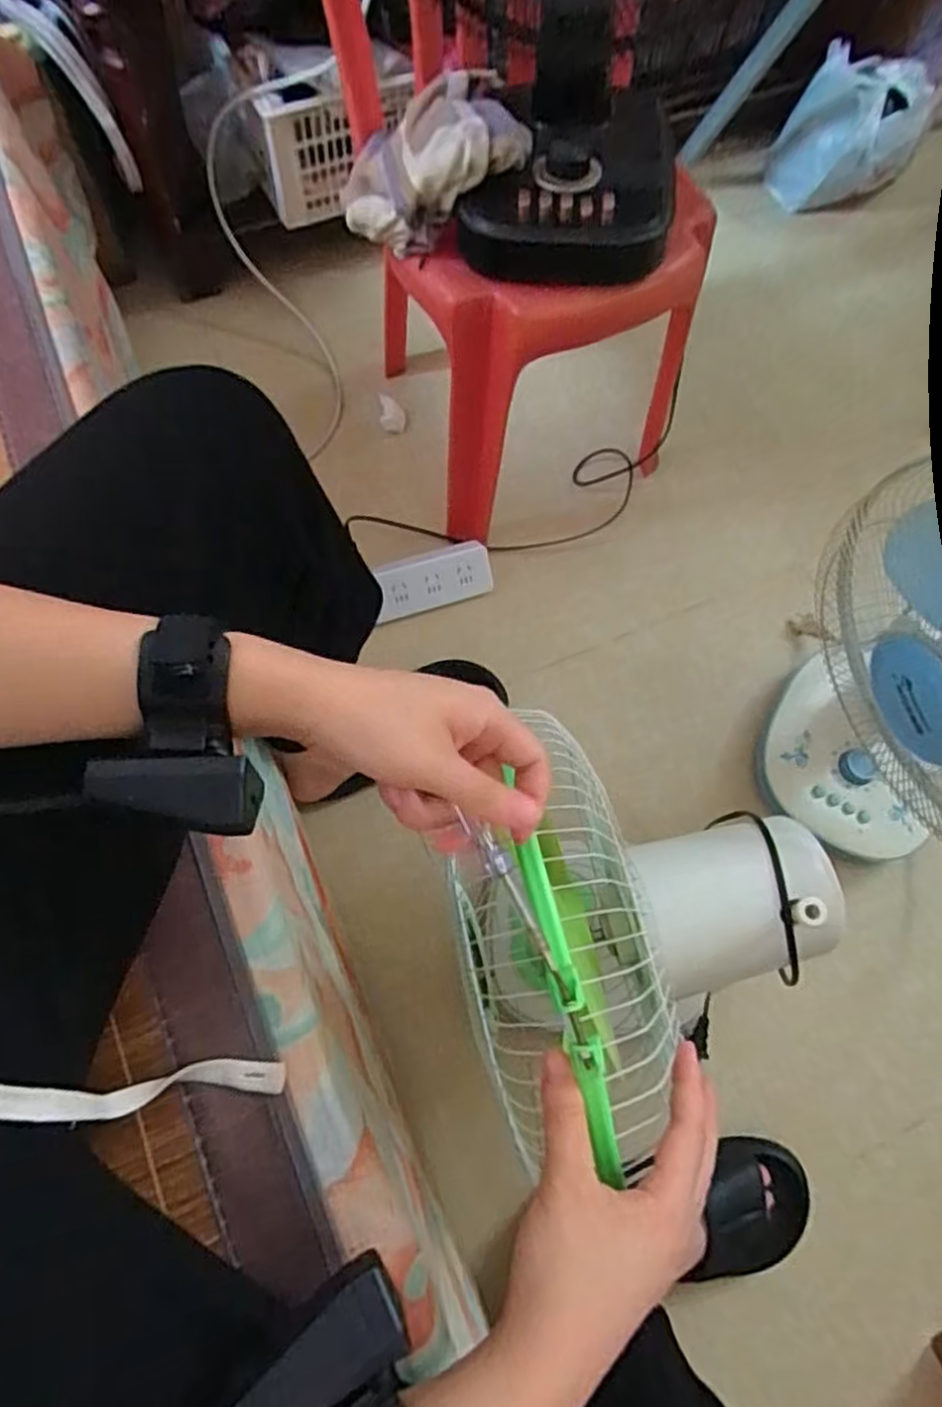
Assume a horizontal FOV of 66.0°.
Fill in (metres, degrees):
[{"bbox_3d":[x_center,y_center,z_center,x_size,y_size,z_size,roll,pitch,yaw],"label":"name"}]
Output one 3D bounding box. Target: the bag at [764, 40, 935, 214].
[{"bbox_3d":[0.598,-0.896,1.154,0.193,0.145,0.188,31,71,9],"label":"bag"}]

